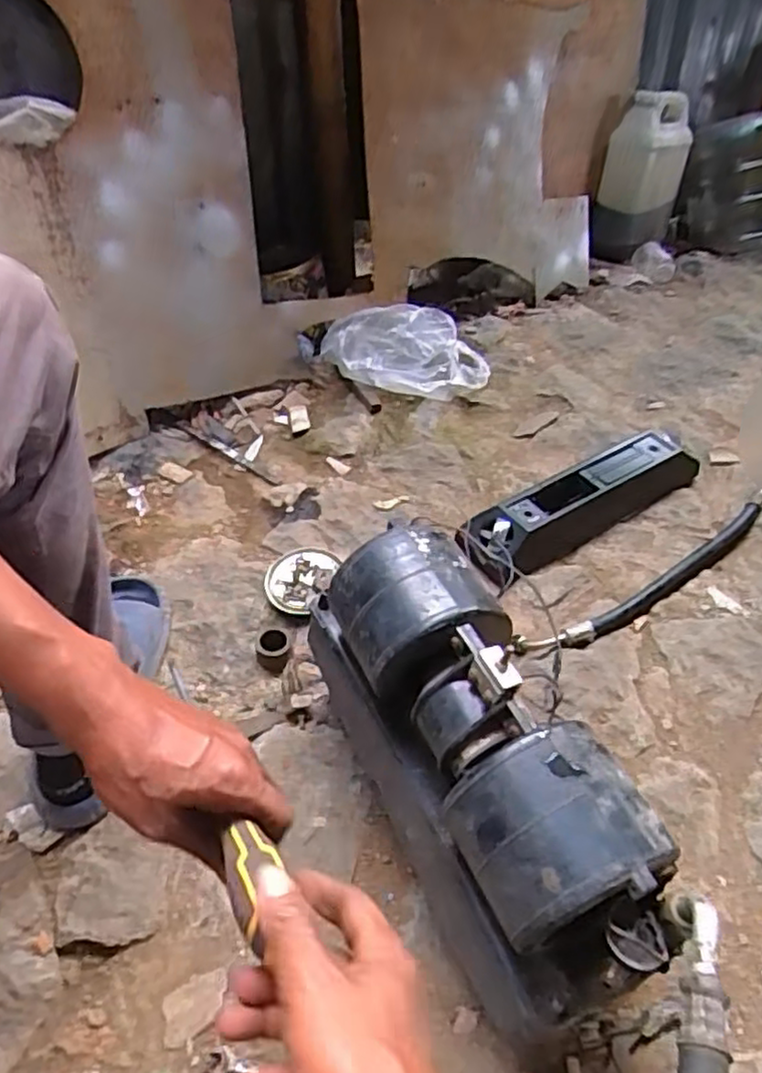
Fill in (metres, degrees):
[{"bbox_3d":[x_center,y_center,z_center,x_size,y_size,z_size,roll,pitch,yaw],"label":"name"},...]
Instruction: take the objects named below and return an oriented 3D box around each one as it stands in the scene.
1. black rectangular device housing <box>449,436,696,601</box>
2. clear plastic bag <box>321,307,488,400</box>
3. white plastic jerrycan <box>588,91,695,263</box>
[{"bbox_3d":[0.287,-0.051,0.996,0.380,0.065,0.093,-28,52,-23],"label":"black rectangular device housing"},{"bbox_3d":[0.043,-0.308,1.202,0.285,0.111,0.127,-3,47,-2],"label":"clear plastic bag"},{"bbox_3d":[0.562,-0.773,1.540,0.169,0.285,0.140,13,48,13],"label":"white plastic jerrycan"}]

